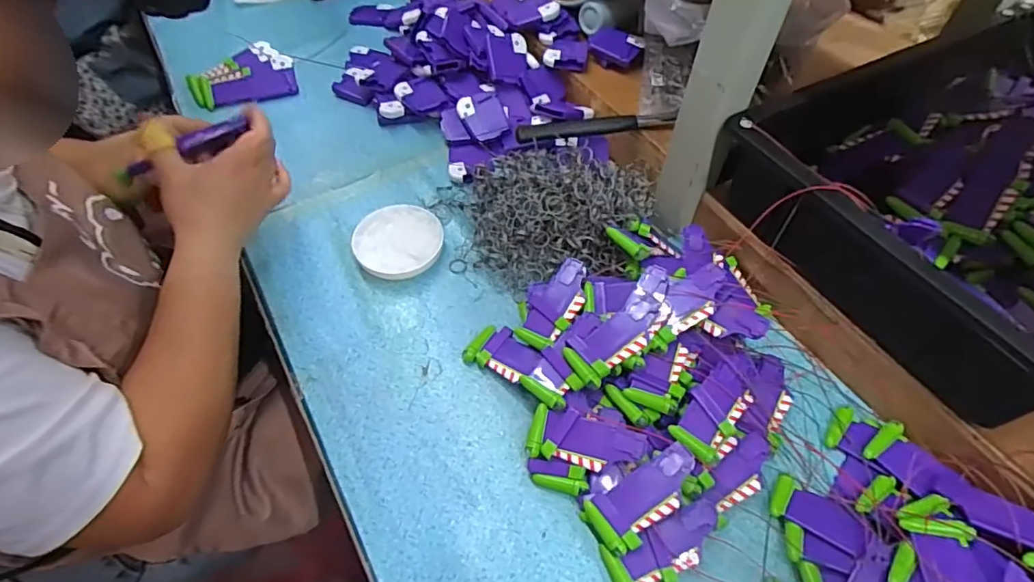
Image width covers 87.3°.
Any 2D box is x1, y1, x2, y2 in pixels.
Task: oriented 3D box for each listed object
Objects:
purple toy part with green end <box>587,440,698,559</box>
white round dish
[{"bbox_3d":[0.095,0.151,0.404,0.090,0.009,0.042,-40,64,-8],"label":"purple toy part with green end"},{"bbox_3d":[-0.120,-0.051,0.556,0.088,0.016,0.088,1,55,-1],"label":"white round dish"}]

